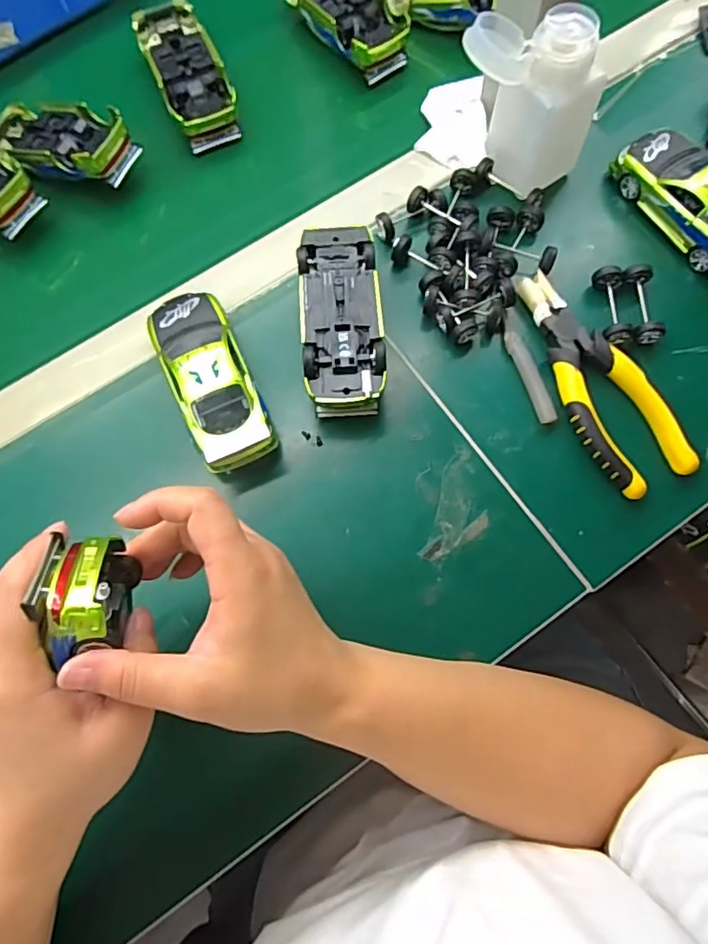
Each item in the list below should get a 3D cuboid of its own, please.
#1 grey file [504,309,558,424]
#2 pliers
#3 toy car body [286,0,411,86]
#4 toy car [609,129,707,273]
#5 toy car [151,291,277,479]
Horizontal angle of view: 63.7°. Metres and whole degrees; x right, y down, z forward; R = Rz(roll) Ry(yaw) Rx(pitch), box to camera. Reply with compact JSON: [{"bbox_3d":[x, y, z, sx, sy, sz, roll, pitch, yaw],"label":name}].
[{"bbox_3d":[0.118,-0.073,0.389,0.015,0.007,0.085,-14,73,-3],"label":"grey file"},{"bbox_3d":[0.157,-0.062,0.378,0.057,0.016,0.162,-29,74,-7],"label":"pliers"},{"bbox_3d":[-0.010,-0.385,0.478,0.056,0.033,0.133,-36,75,-9],"label":"toy car body"},{"bbox_3d":[0.244,-0.195,0.399,0.049,0.034,0.124,-32,75,-8],"label":"toy car"},{"bbox_3d":[-0.095,-0.063,0.375,0.054,0.035,0.126,-25,75,-5],"label":"toy car"}]

